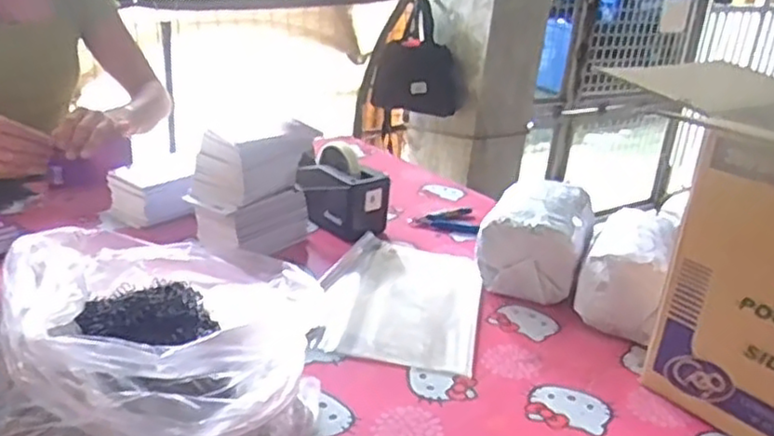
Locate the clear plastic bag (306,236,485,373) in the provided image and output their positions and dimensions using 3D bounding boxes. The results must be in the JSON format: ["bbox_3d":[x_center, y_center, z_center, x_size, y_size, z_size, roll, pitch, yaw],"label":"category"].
[{"bbox_3d":[0.017,0.095,0.875,0.198,0.018,0.298,5,23,9],"label":"clear plastic bag"}]

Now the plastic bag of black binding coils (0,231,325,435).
[{"bbox_3d":[-0.198,0.116,0.543,0.256,0.187,0.318,12,25,12],"label":"plastic bag of black binding coils"}]

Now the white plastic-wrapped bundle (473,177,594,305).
[{"bbox_3d":[0.202,0.030,0.932,0.132,0.110,0.163,16,26,20],"label":"white plastic-wrapped bundle"}]

